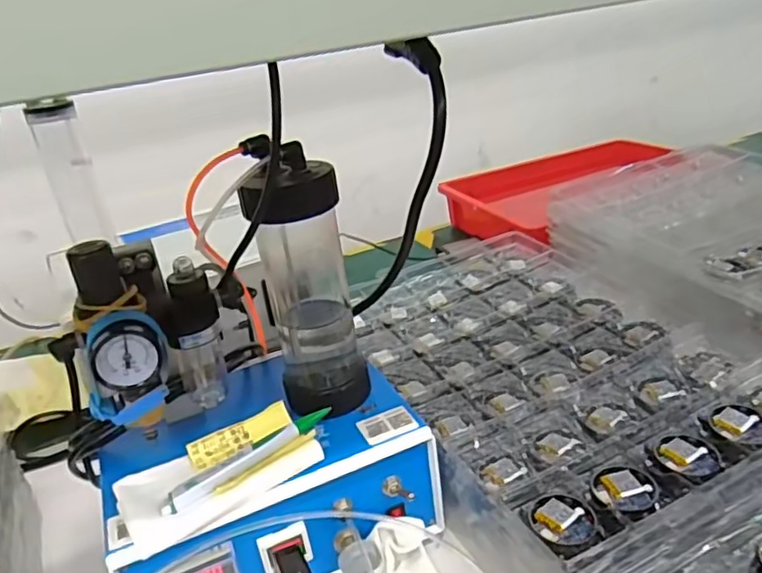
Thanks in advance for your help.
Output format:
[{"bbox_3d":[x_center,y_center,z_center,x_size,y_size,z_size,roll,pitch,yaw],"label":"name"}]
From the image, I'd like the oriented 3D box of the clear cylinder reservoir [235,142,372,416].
[{"bbox_3d":[-0.050,0.006,0.449,0.067,0.191,0.074,-11,25,-7],"label":"clear cylinder reservoir"}]

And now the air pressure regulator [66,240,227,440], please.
[{"bbox_3d":[-0.156,0.039,0.431,0.093,0.135,0.089,-16,26,-16],"label":"air pressure regulator"}]

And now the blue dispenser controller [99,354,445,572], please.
[{"bbox_3d":[-0.093,0.143,0.503,0.230,0.098,0.197,-16,26,-17],"label":"blue dispenser controller"}]

